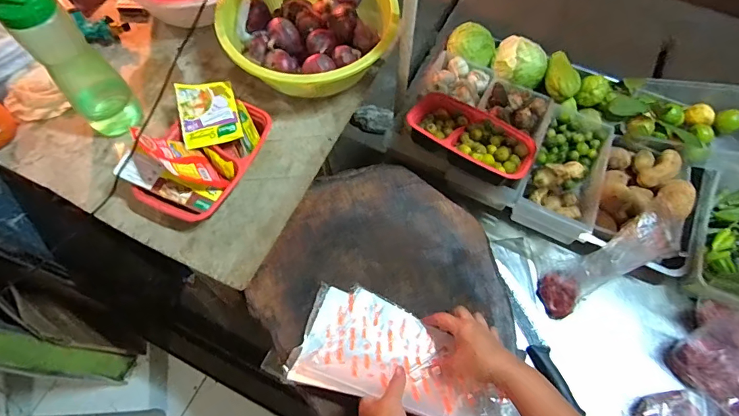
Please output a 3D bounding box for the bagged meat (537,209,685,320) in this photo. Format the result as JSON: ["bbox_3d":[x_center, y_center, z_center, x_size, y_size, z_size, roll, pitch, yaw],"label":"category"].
[{"bbox_3d":[0.400,0.097,0.738,0.250,0.038,0.081,-39,68,19],"label":"bagged meat"}]

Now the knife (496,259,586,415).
[{"bbox_3d":[0.275,0.212,0.739,0.030,0.029,0.254,-17,67,-8],"label":"knife"}]

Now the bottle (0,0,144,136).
[{"bbox_3d":[-0.435,-0.209,0.650,0.079,0.250,0.086,-40,72,-17],"label":"bottle"}]

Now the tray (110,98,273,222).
[{"bbox_3d":[-0.268,-0.091,0.683,0.156,0.080,0.217,24,68,10],"label":"tray"}]

